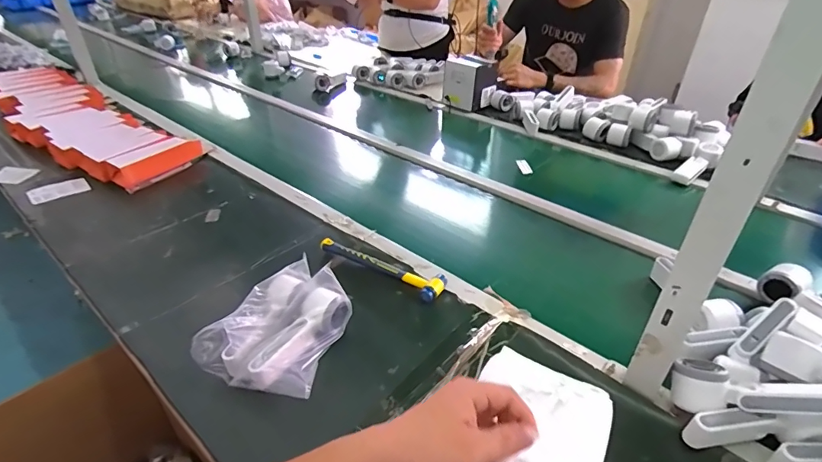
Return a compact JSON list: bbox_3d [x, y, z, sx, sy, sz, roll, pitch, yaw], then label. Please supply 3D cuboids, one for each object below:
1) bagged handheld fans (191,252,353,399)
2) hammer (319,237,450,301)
[{"bbox_3d":[-0.191,0.135,0.633,0.169,0.089,0.182,9,37,13],"label":"bagged handheld fans"},{"bbox_3d":[-0.050,0.057,0.784,0.240,0.028,0.058,22,41,29],"label":"hammer"}]

